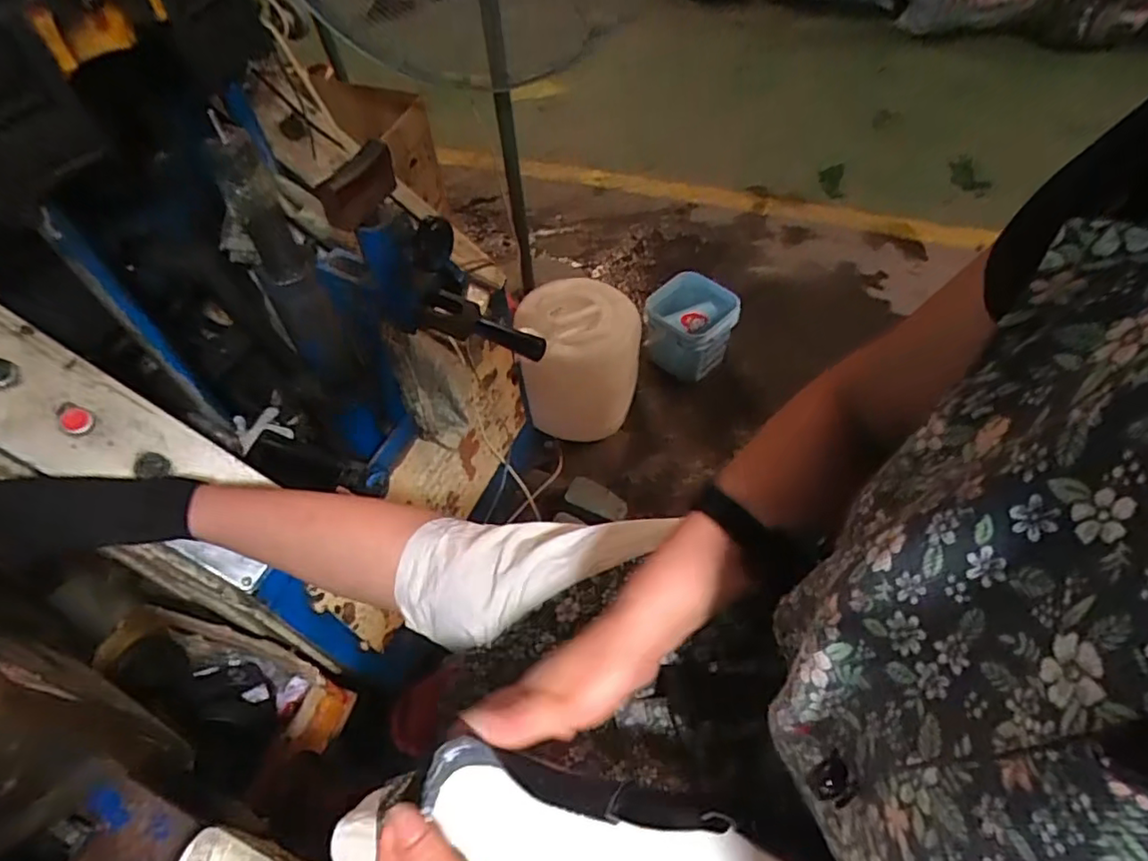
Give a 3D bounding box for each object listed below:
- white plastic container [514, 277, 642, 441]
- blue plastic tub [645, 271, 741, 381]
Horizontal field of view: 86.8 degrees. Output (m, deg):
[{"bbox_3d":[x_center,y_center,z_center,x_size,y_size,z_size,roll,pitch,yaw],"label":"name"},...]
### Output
[{"bbox_3d":[0.017,-0.164,1.548,0.310,0.346,0.275,-14,54,-5],"label":"white plastic container"},{"bbox_3d":[0.316,-0.285,1.699,0.257,0.163,0.257,-3,67,6],"label":"blue plastic tub"}]

